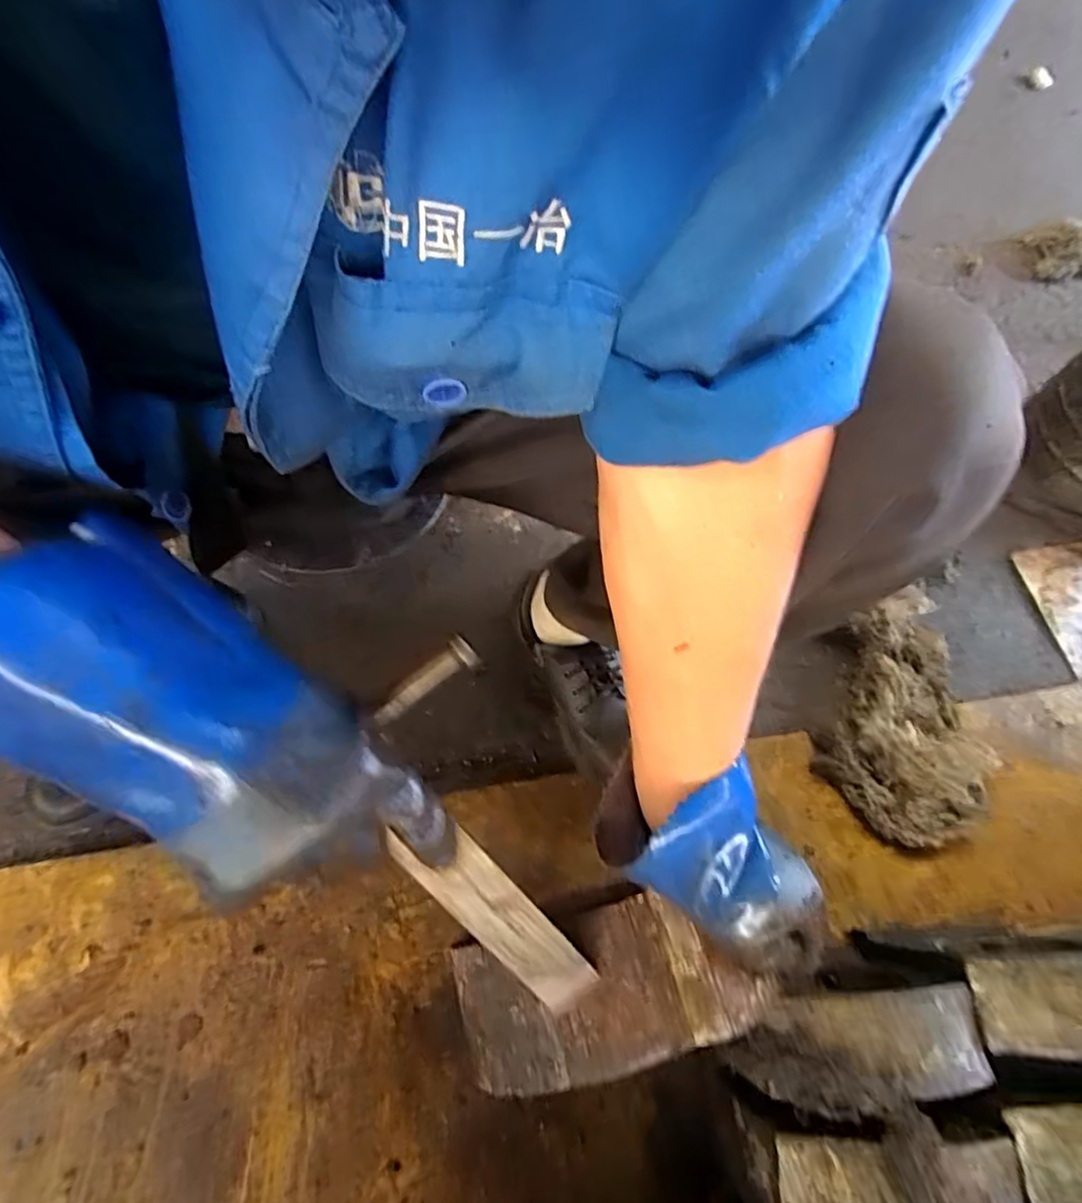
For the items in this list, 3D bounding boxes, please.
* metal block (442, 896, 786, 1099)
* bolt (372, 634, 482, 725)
[{"bbox_3d":[0.036,0.246,0.403,0.198,0.045,0.095,-18,63,9],"label":"metal block"},{"bbox_3d":[-0.055,0.038,0.298,0.055,0.016,0.015,-33,73,-19],"label":"bolt"}]

